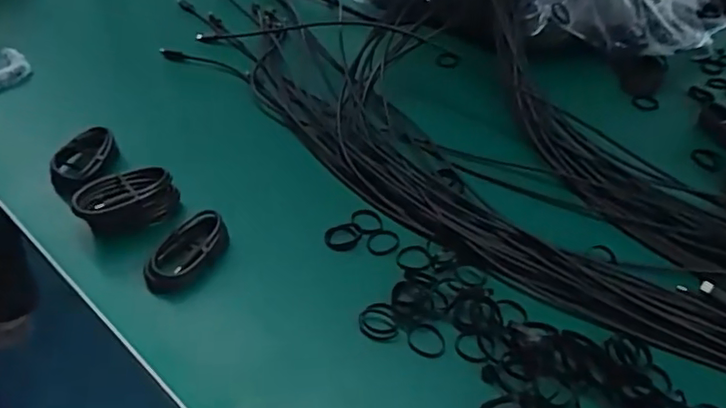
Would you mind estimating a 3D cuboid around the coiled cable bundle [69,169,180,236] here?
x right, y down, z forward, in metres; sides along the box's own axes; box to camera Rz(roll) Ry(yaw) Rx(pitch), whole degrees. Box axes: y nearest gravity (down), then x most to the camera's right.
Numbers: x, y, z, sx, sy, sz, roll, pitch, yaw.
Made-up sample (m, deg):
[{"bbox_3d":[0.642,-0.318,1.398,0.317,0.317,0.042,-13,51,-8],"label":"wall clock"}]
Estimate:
[{"bbox_3d":[-0.192,-0.002,0.485,0.074,0.037,0.042,-12,47,-12],"label":"coiled cable bundle"}]

